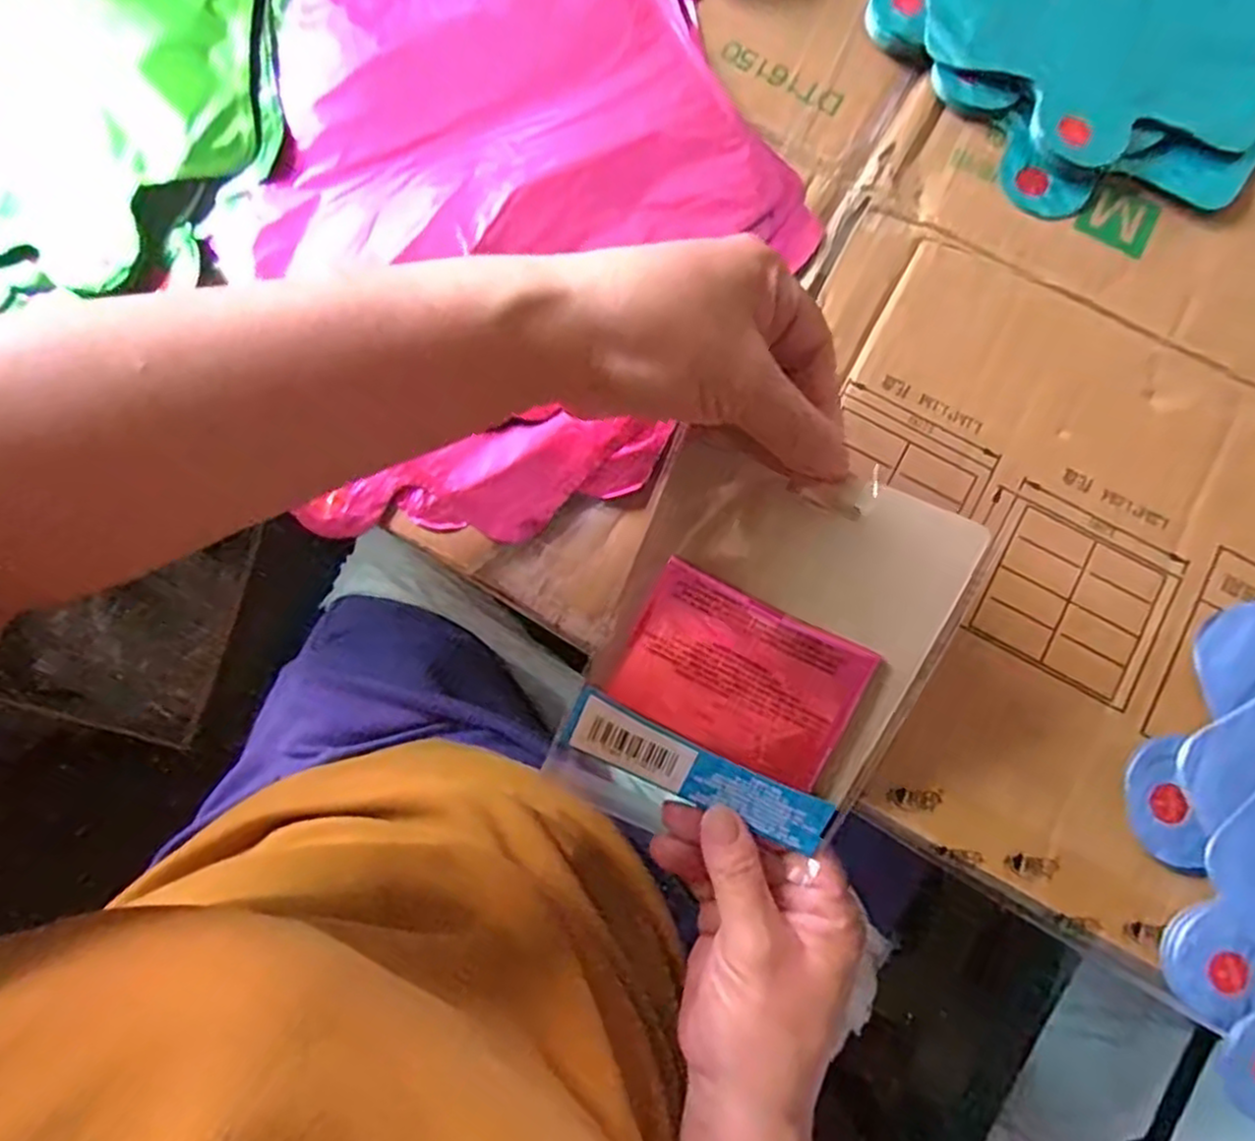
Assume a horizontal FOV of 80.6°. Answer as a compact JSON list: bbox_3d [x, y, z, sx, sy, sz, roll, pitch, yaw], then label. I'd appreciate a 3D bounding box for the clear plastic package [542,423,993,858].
[{"bbox_3d":[0.047,0.037,0.289,0.118,0.013,0.160,24,105,13],"label":"clear plastic package"}]

